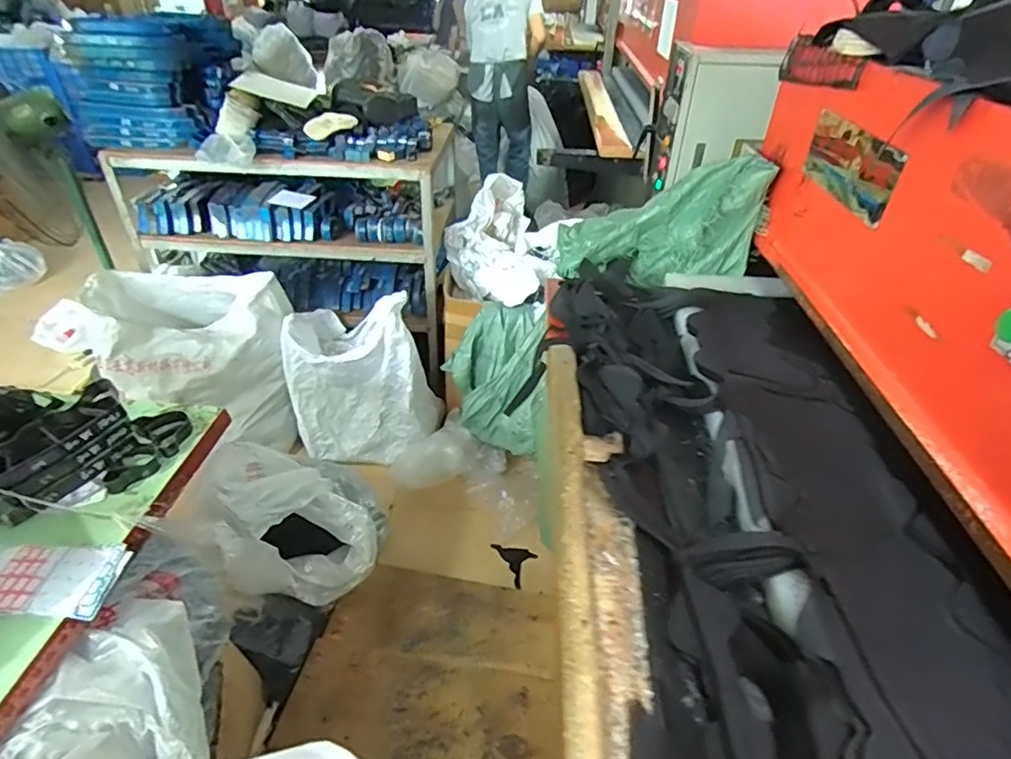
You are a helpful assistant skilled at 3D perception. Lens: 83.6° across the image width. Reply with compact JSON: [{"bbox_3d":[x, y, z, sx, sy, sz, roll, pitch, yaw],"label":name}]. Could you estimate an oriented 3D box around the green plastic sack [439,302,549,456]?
[{"bbox_3d":[-0.031,0.003,1.998,0.329,0.470,0.313,1,37,1],"label":"green plastic sack"}]

